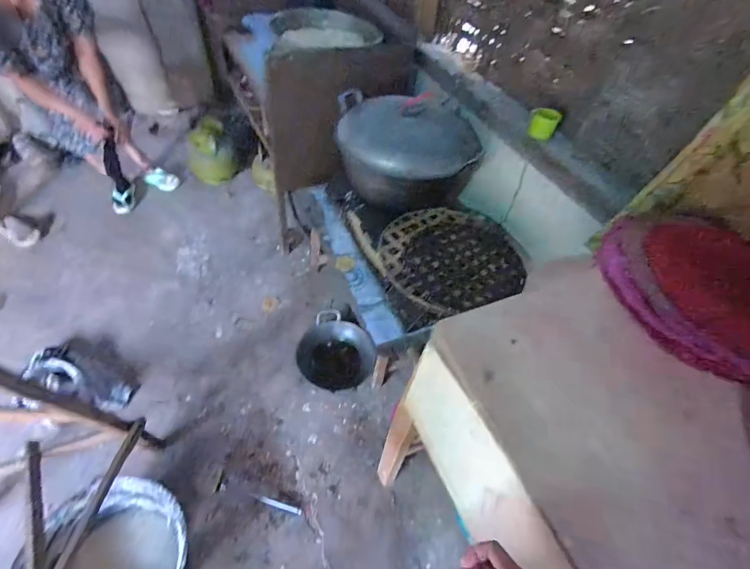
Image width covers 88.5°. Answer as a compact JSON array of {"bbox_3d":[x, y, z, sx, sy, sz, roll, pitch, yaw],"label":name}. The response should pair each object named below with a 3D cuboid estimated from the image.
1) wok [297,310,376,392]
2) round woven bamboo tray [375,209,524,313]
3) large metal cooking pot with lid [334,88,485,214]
[{"bbox_3d":[-0.165,0.281,1.573,0.322,0.074,0.286,41,84,10],"label":"wok"},{"bbox_3d":[0.237,-0.094,1.214,0.411,0.039,0.395,3,51,-4],"label":"round woven bamboo tray"},{"bbox_3d":[0.099,-0.484,1.301,0.452,0.278,0.424,3,51,-4],"label":"large metal cooking pot with lid"}]

